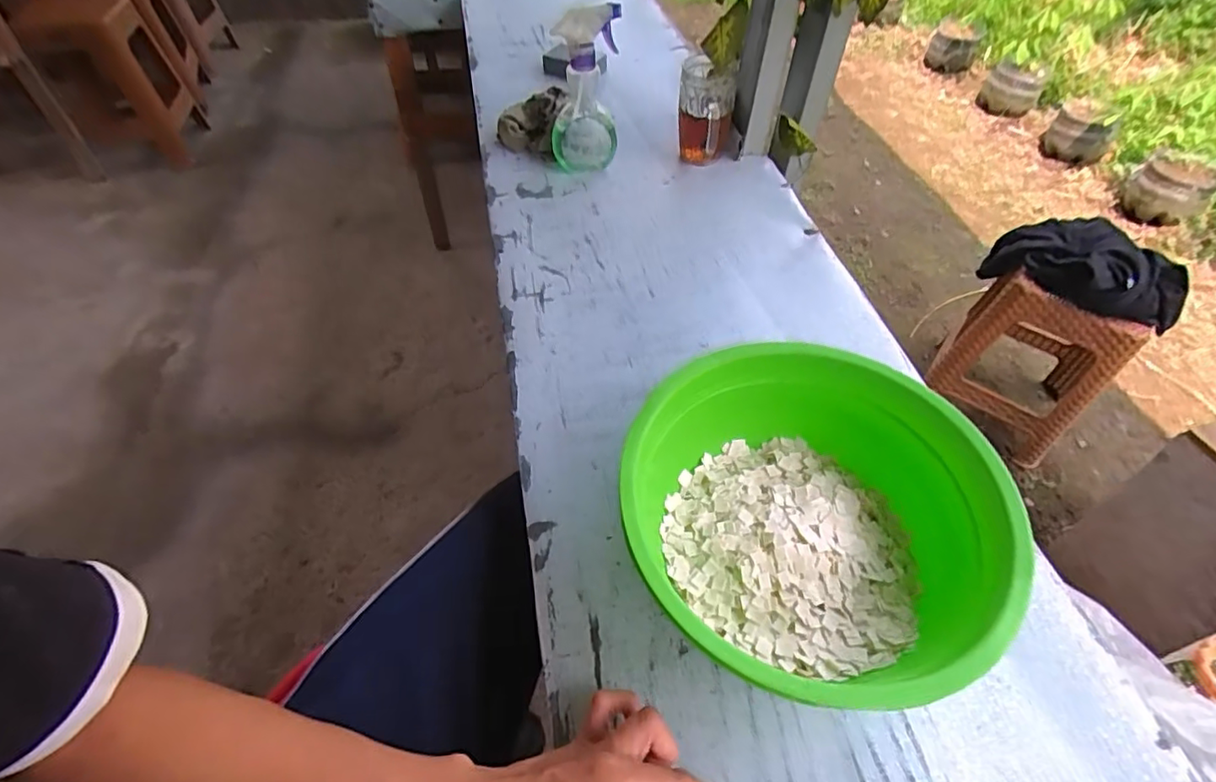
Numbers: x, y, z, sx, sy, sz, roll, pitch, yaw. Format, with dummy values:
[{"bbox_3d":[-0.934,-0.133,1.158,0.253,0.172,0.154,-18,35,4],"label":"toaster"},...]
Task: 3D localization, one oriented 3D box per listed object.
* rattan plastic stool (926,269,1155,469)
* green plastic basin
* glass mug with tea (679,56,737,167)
[{"bbox_3d":[1.124,-0.113,1.546,0.383,0.420,0.351,-37,61,-27],"label":"rattan plastic stool"},{"bbox_3d":[0.129,0.099,0.425,0.231,0.091,0.241,1,51,-1],"label":"green plastic basin"},{"bbox_3d":[0.138,-0.394,0.835,0.079,0.115,0.098,7,51,4],"label":"glass mug with tea"}]

